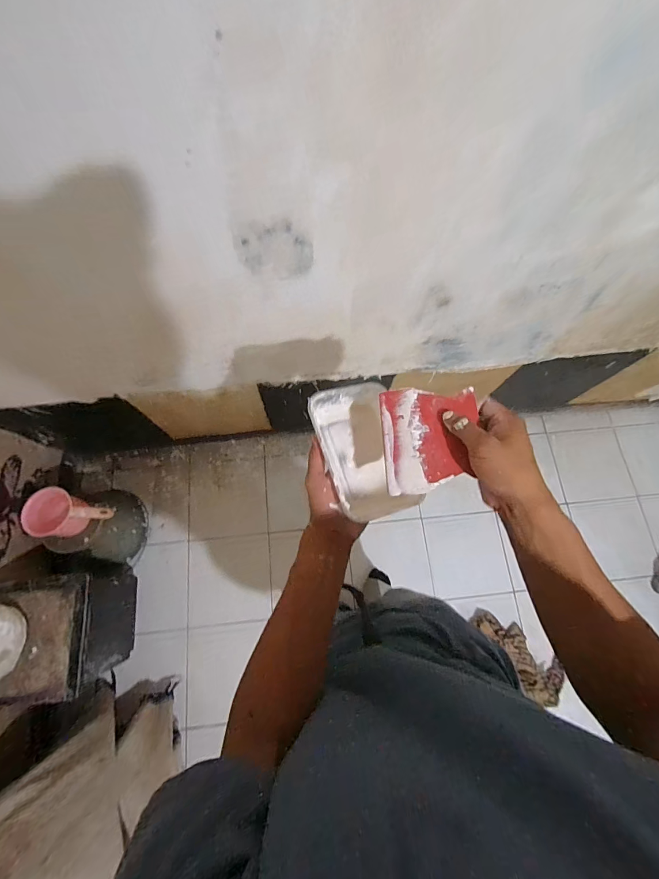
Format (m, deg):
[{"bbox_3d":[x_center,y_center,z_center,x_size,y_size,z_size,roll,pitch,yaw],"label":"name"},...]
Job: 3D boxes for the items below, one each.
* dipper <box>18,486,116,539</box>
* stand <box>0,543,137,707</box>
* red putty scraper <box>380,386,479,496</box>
[{"bbox_3d":[-0.773,0.233,1.078,0.237,0.108,0.142,13,72,2],"label":"dipper"},{"bbox_3d":[-0.786,0.535,1.086,0.275,0.424,0.353,-6,72,-4],"label":"stand"},{"bbox_3d":[0.116,-0.002,0.418,0.105,0.008,0.123,-7,73,14],"label":"red putty scraper"}]

